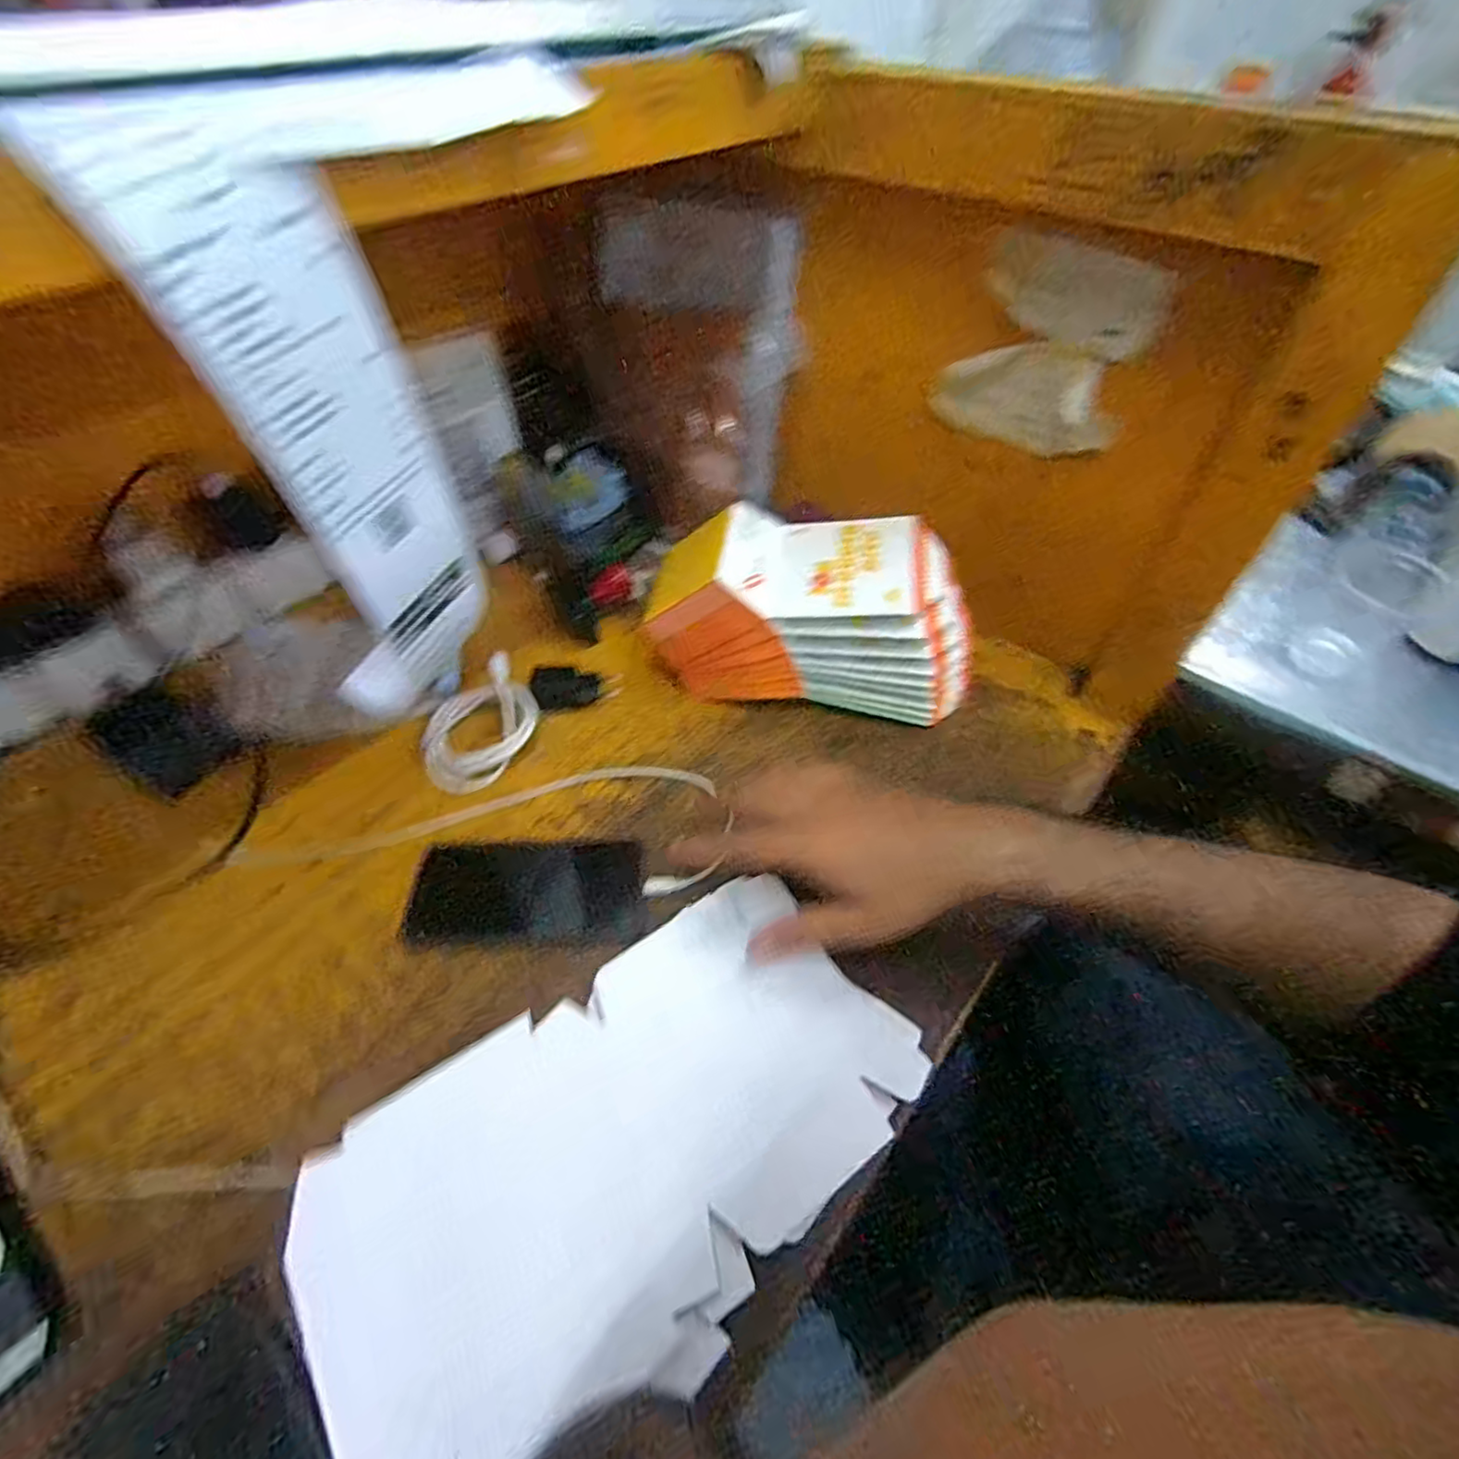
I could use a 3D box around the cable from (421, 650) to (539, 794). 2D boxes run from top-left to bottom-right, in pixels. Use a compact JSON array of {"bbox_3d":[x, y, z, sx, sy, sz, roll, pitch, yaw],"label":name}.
[{"bbox_3d":[-0.205,-0.004,0.544,0.081,0.023,0.107,35,58,24],"label":"cable"}]

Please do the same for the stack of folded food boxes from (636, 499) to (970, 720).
[{"bbox_3d":[0.073,-0.094,0.558,0.266,0.132,0.108,8,51,6],"label":"stack of folded food boxes"}]

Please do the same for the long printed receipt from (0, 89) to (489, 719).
[{"bbox_3d":[-0.183,-0.124,0.327,0.041,0.251,0.092,7,51,4],"label":"long printed receipt"}]

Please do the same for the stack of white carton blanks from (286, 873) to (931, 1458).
[{"bbox_3d":[-0.055,0.226,0.368,0.318,0.029,0.186,-29,61,-22],"label":"stack of white carton blanks"}]

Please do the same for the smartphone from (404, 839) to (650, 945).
[{"bbox_3d":[-0.141,0.115,0.468,0.159,0.004,0.071,-2,51,-3],"label":"smartphone"}]

